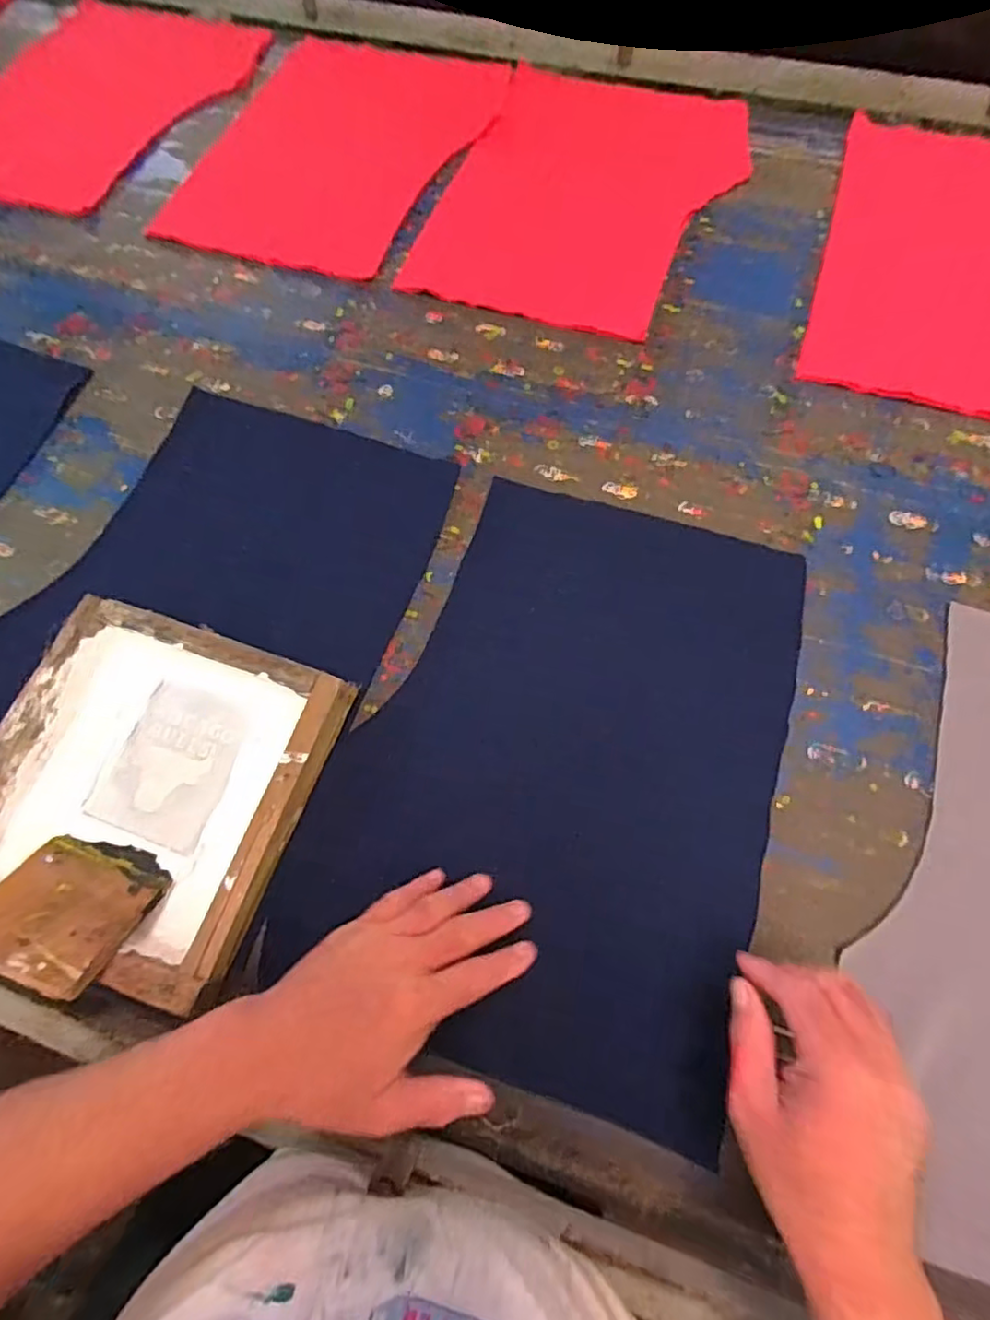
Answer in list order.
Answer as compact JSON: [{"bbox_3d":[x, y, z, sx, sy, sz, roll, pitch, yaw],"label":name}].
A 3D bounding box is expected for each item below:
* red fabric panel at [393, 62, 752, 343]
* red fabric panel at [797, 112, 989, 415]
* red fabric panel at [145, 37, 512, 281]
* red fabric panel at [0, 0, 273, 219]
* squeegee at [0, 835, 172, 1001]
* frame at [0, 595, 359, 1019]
[{"bbox_3d":[0.117,-0.588,0.763,0.324,0.008,0.448,18,72,9],"label":"red fabric panel"},{"bbox_3d":[0.558,-0.466,0.705,0.327,0.013,0.468,19,72,9],"label":"red fabric panel"},{"bbox_3d":[-0.207,-0.683,0.820,0.320,0.013,0.465,21,71,8],"label":"red fabric panel"},{"bbox_3d":[-0.560,-0.786,0.842,0.315,0.043,0.426,19,72,9],"label":"red fabric panel"},{"bbox_3d":[-0.306,0.175,0.438,0.101,0.013,0.106,16,34,6],"label":"squeegee"},{"bbox_3d":[-0.277,0.100,0.495,0.242,0.057,0.253,19,72,9],"label":"frame"}]

